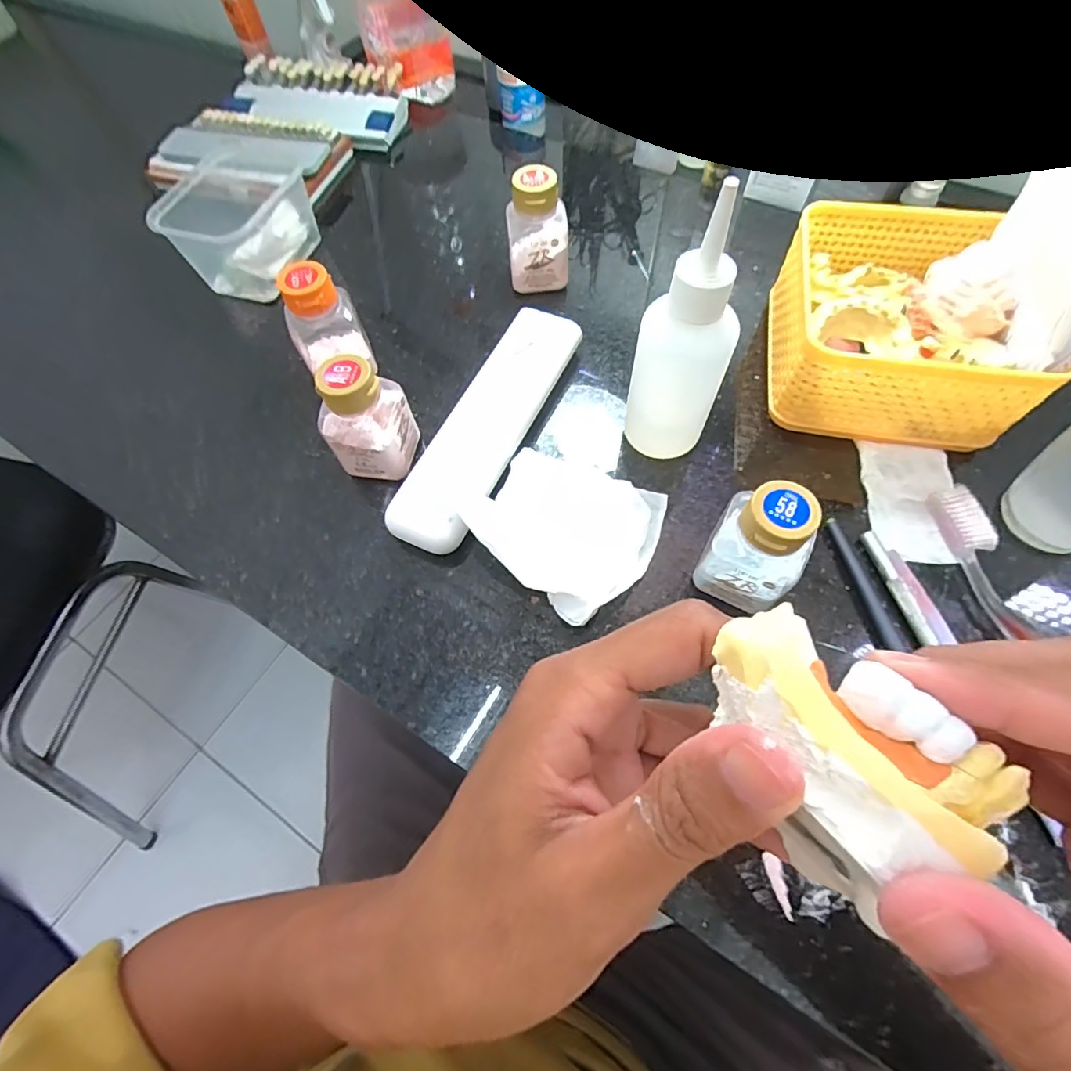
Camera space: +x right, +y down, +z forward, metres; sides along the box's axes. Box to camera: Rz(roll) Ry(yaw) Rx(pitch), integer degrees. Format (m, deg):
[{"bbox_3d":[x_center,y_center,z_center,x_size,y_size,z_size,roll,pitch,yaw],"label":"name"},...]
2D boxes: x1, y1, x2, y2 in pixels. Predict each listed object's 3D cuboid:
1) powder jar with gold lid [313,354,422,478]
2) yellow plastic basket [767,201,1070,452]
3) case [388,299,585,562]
[{"bbox_3d":[-0.096,-0.065,0.294,0.041,0.074,0.038,5,66,4],"label":"powder jar with gold lid"},{"bbox_3d":[0.213,-0.131,0.316,0.128,0.063,0.137,10,67,6],"label":"yellow plastic basket"},{"bbox_3d":[-0.028,-0.069,0.320,0.047,0.020,0.178,24,69,12],"label":"case"}]

